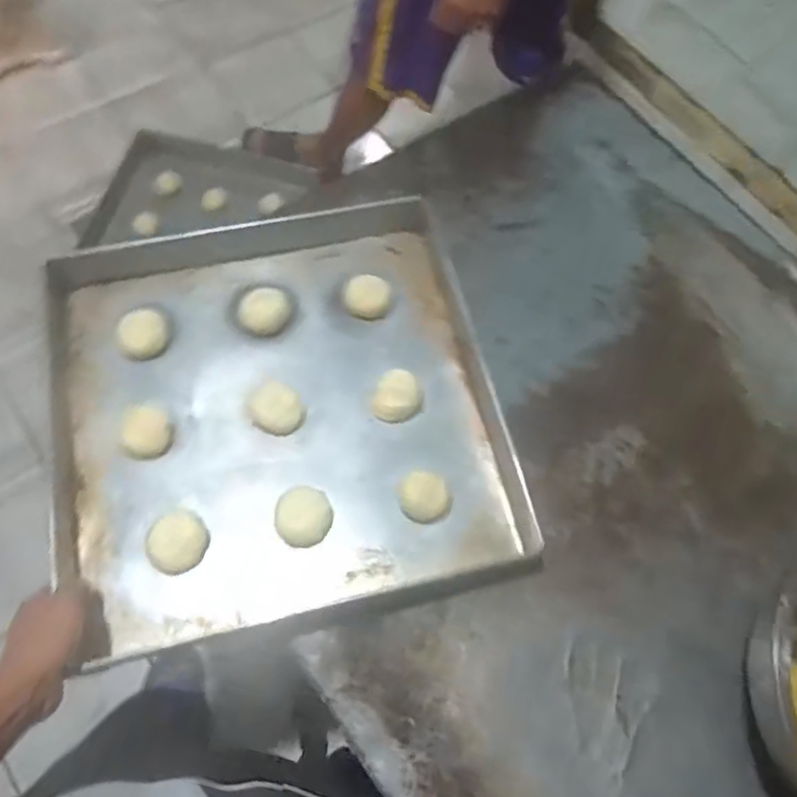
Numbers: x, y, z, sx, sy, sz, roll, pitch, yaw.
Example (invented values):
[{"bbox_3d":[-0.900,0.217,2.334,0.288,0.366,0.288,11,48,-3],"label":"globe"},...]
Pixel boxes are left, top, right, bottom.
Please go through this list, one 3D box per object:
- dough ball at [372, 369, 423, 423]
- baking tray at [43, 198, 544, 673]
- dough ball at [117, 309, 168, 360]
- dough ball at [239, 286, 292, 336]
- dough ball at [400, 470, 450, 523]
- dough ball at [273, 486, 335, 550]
[{"bbox_3d":[0.001,-0.001,0.744,0.054,0.036,0.055,1,67,-3],"label":"dough ball"},{"bbox_3d":[-0.139,0.005,0.731,0.479,0.050,0.482,-13,69,-8],"label":"baking tray"},{"bbox_3d":[-0.295,-0.074,0.744,0.056,0.023,0.052,1,67,-3],"label":"dough ball"},{"bbox_3d":[-0.160,-0.105,0.769,0.057,0.025,0.060,1,67,-3],"label":"dough ball"},{"bbox_3d":[0.029,0.106,0.694,0.051,0.036,0.051,1,67,-3],"label":"dough ball"},{"bbox_3d":[-0.100,0.126,0.685,0.058,0.028,0.064,14,67,2],"label":"dough ball"}]

